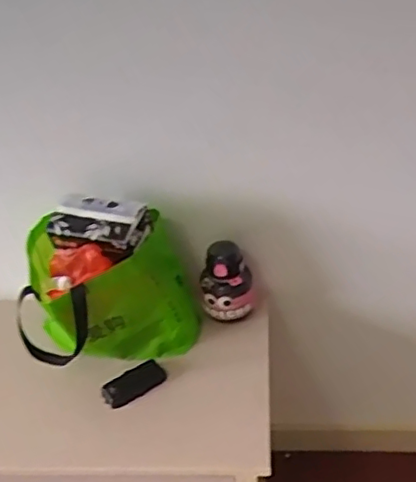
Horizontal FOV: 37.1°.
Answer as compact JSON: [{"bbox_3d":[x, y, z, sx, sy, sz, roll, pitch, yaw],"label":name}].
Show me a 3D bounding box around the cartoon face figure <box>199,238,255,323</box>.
[{"bbox_3d":[0.035,0.083,1.181,0.095,0.154,0.086,-9,32,-3],"label":"cartoon face figure"}]

